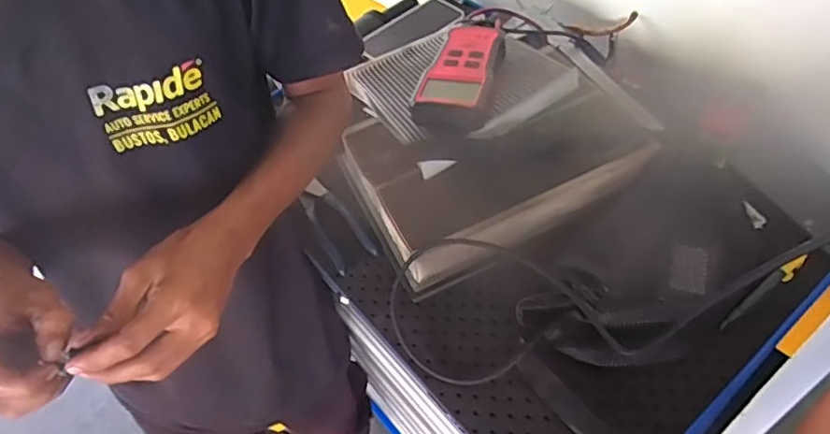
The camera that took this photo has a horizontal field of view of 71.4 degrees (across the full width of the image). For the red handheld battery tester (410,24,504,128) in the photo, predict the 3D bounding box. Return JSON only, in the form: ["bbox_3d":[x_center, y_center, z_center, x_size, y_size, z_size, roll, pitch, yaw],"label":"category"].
[{"bbox_3d":[0.054,-0.164,0.656,0.084,0.040,0.152,8,53,15],"label":"red handheld battery tester"}]

